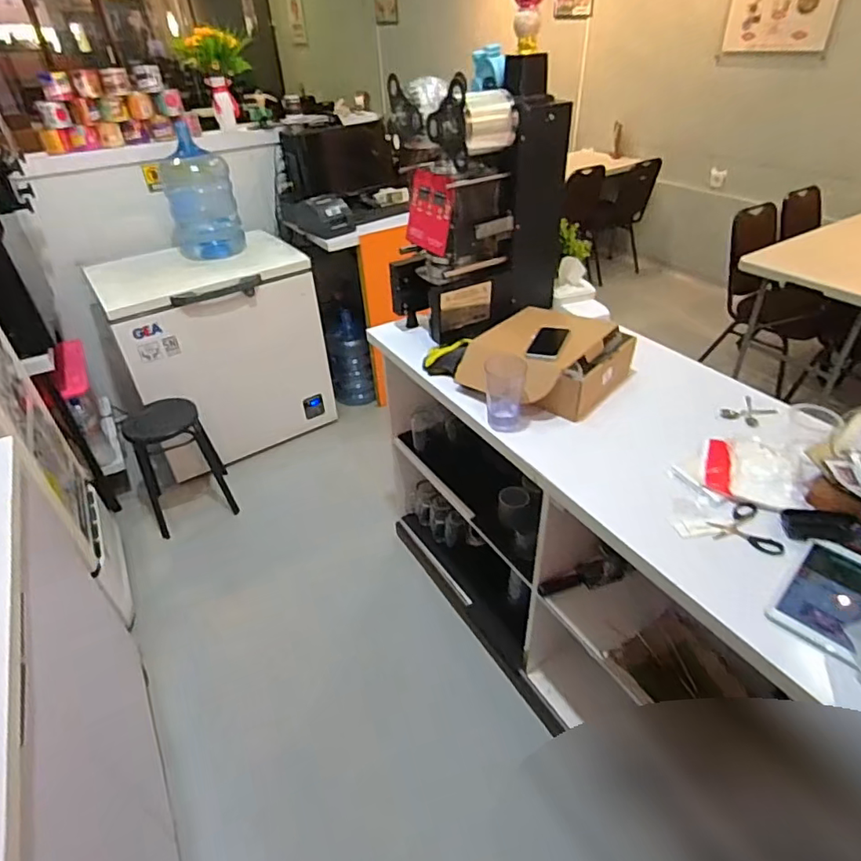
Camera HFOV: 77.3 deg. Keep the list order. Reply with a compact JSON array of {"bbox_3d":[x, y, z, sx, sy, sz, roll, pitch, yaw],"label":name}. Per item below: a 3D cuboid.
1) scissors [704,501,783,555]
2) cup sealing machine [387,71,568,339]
[{"bbox_3d":[0.526,0.169,0.912,0.097,0.015,0.115,-4,37,-1],"label":"scissors"},{"bbox_3d":[0.105,-0.555,1.370,0.378,0.514,0.281,-26,42,-27],"label":"cup sealing machine"}]

